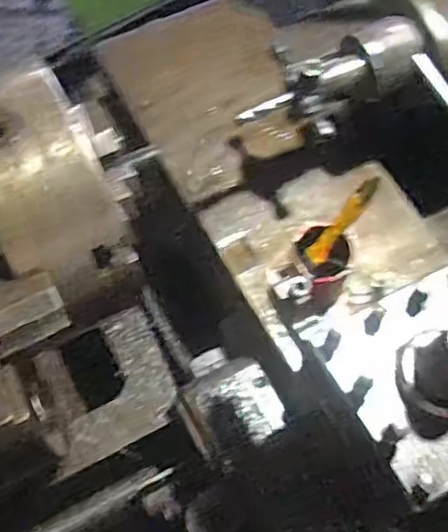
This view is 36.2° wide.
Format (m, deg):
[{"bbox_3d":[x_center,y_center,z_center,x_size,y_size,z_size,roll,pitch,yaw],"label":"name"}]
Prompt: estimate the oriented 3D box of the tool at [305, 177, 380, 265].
[{"bbox_3d":[0.113,-0.044,0.645,0.020,0.102,0.017,47,34,19],"label":"tool"}]

